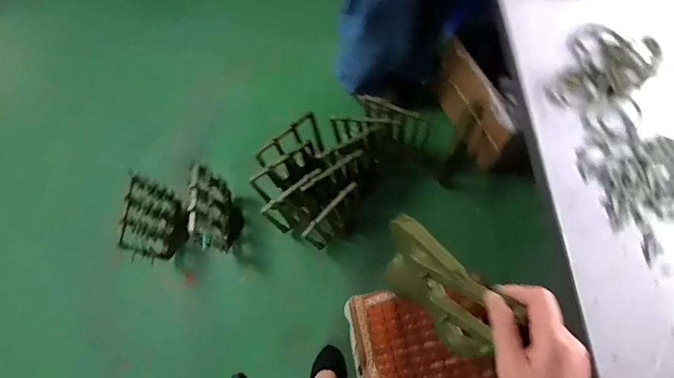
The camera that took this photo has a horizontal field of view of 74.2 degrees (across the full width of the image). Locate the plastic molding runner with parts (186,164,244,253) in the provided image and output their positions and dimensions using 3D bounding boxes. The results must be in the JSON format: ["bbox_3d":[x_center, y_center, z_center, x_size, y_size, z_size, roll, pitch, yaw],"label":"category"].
[{"bbox_3d":[-0.371,0.083,1.388,0.065,0.342,0.219,-7,73,3],"label":"plastic molding runner with parts"}]

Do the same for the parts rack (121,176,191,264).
[{"bbox_3d":[-0.569,0.118,1.419,0.078,0.329,0.218,10,75,8],"label":"parts rack"}]

